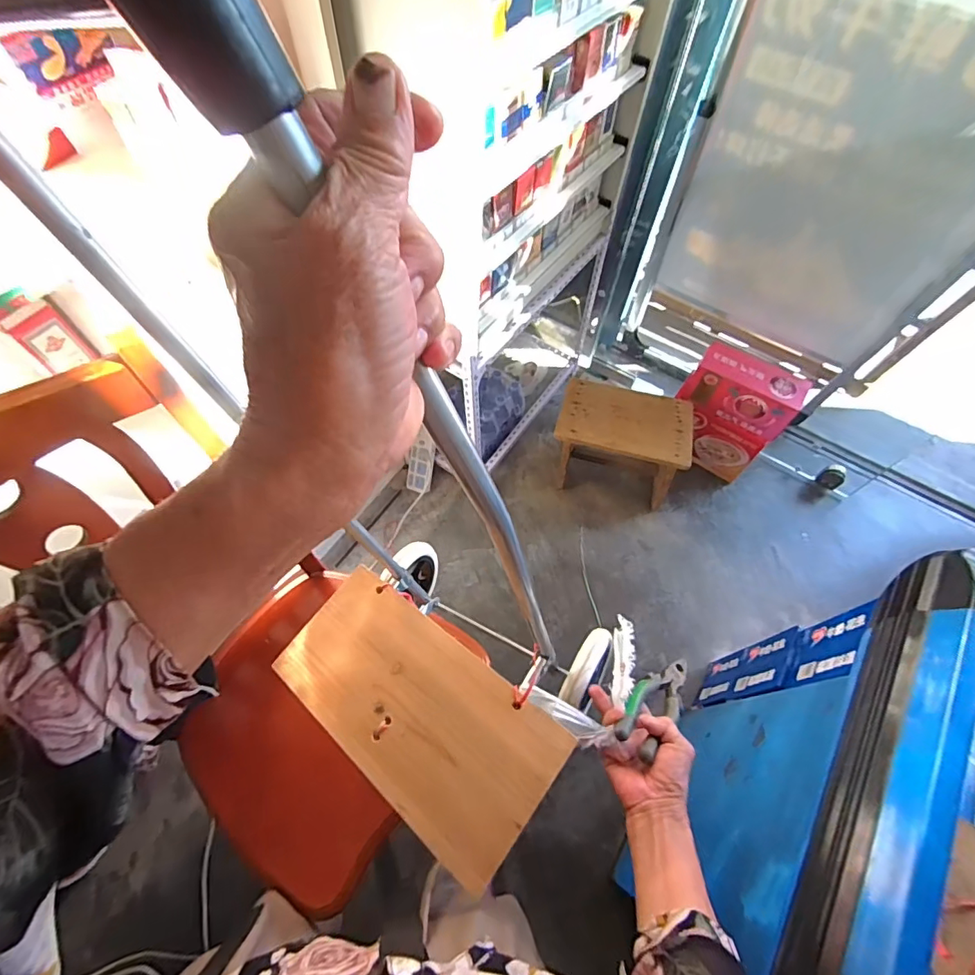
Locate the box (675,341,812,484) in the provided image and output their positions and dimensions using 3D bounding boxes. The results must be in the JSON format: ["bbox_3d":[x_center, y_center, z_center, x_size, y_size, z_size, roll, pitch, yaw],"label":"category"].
[{"bbox_3d":[0.683,-0.204,1.457,0.282,0.347,0.152,39,67,18],"label":"box"}]

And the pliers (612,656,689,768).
[{"bbox_3d":[0.205,0.248,0.600,0.055,0.015,0.199,47,31,21],"label":"pliers"}]

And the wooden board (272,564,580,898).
[{"bbox_3d":[-0.088,0.252,0.589,0.348,0.011,0.171,32,72,25],"label":"wooden board"}]

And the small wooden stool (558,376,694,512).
[{"bbox_3d":[0.364,-0.111,1.450,0.348,0.289,0.218,12,61,5],"label":"small wooden stool"}]

